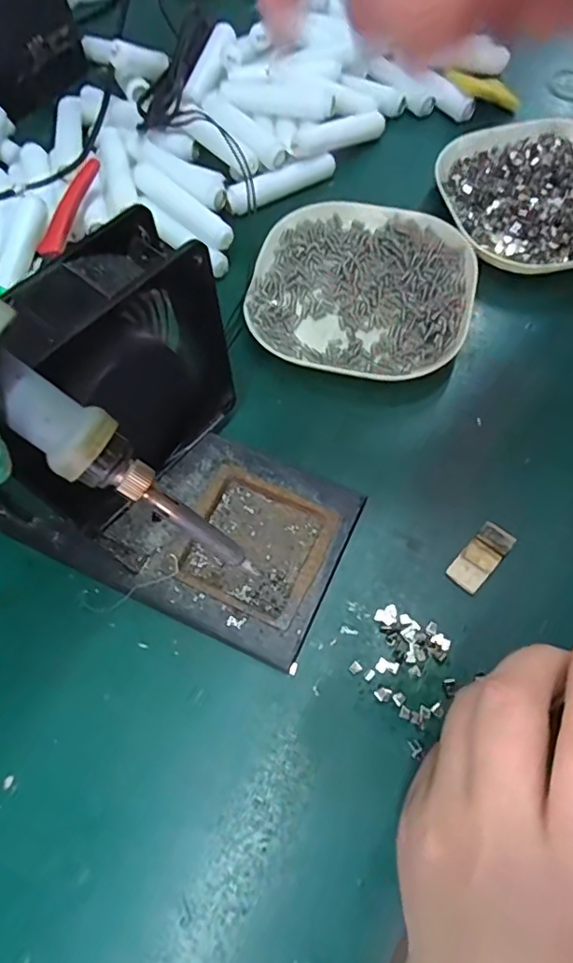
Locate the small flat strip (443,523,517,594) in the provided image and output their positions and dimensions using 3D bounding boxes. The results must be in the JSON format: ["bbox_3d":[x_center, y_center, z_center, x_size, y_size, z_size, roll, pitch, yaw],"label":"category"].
[{"bbox_3d":[0.104,0.040,0.290,0.018,0.005,0.039,39,71,16],"label":"small flat strip"}]

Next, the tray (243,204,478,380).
[{"bbox_3d":[0.049,-0.128,0.357,0.138,0.016,0.136,11,66,5],"label":"tray"}]

